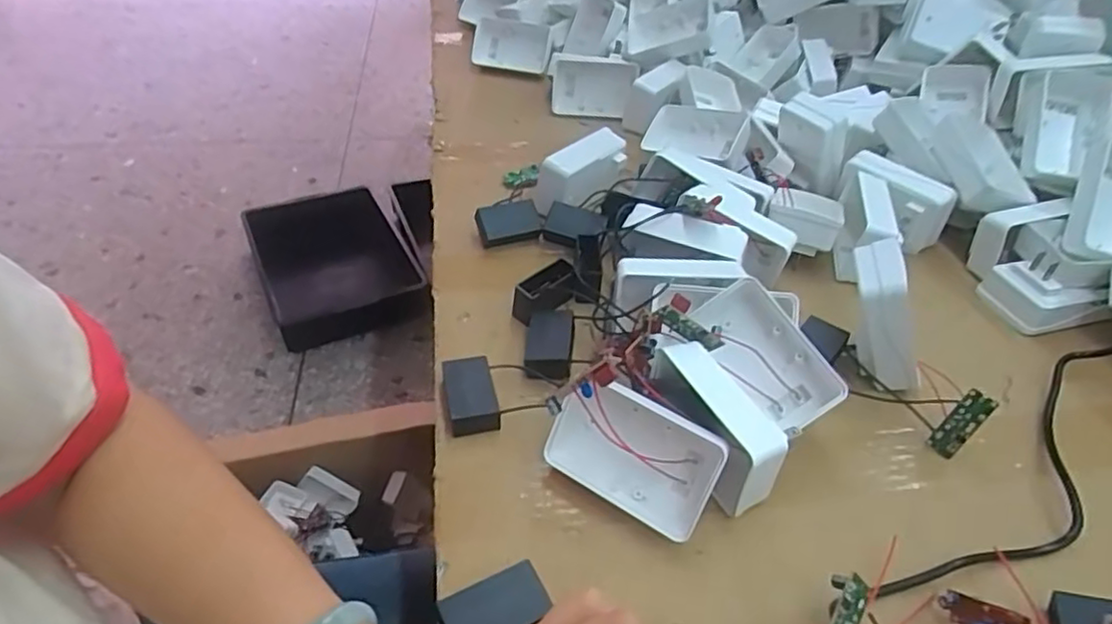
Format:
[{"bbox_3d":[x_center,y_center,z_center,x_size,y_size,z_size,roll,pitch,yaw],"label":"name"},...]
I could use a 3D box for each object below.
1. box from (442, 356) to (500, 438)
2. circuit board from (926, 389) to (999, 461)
[{"bbox_3d":[-0.053,0.051,0.406,0.029,0.020,0.050,-7,42,-12],"label":"box"},{"bbox_3d":[0.238,0.067,0.392,0.016,0.044,0.004,34,28,19],"label":"circuit board"}]

